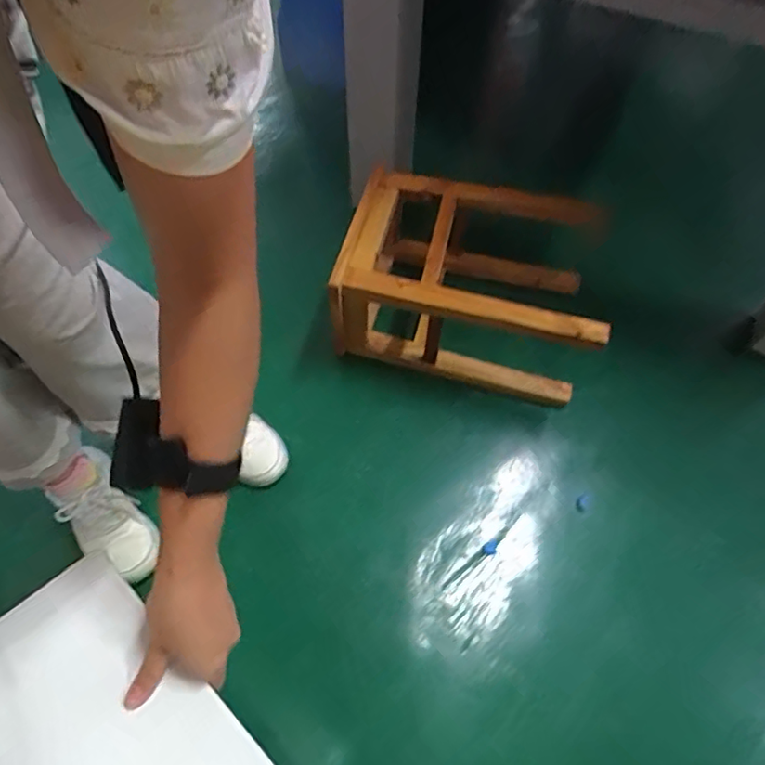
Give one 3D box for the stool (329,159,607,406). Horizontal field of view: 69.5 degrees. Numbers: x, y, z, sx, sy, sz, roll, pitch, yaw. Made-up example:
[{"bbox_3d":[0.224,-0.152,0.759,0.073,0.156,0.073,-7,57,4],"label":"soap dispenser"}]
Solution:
[{"bbox_3d":[0.165,-0.182,1.063,0.447,0.244,0.335,13,58,8],"label":"stool"}]

